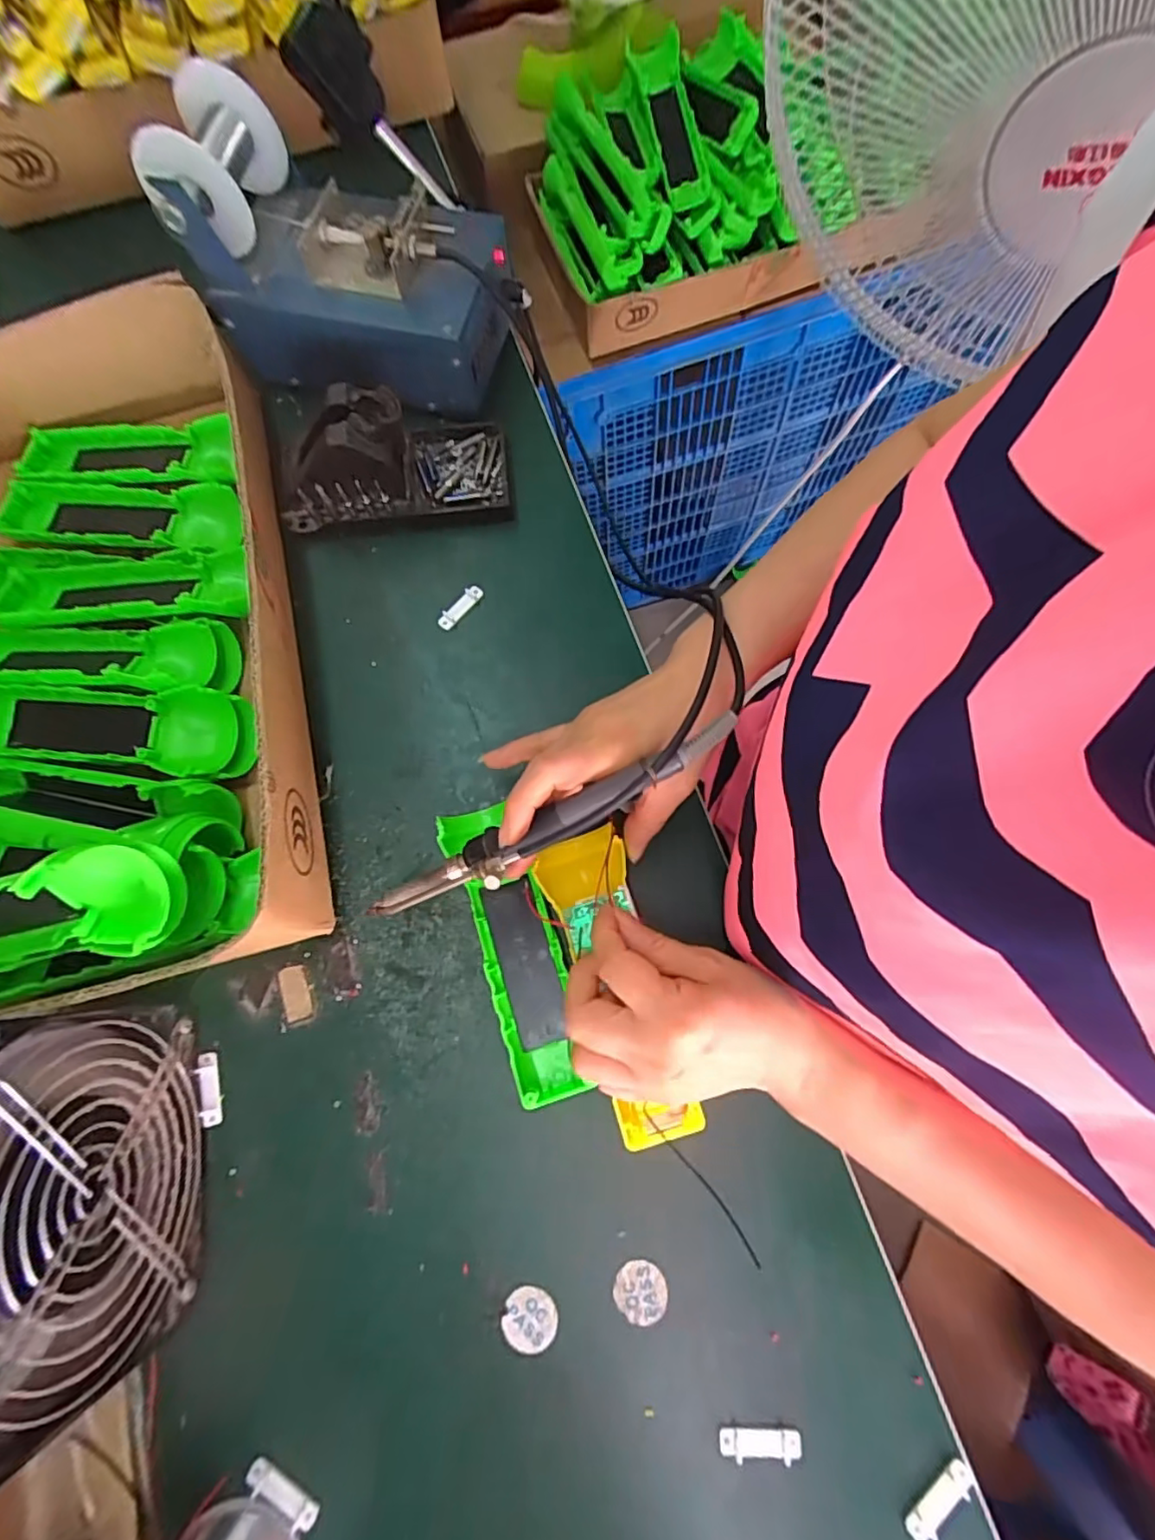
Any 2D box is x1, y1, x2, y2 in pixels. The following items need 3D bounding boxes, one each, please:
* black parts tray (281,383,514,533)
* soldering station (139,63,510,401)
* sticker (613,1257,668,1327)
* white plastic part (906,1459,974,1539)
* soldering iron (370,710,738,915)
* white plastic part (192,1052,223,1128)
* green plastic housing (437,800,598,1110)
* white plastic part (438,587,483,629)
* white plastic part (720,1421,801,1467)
[{"bbox_3d":[-0.125,-0.213,0.403,0.152,0.068,0.077,-5,75,1],"label":"black parts tray"},{"bbox_3d":[-0.154,-0.338,0.399,0.200,0.116,0.110,11,76,5],"label":"soldering station"},{"bbox_3d":[0.033,0.263,0.303,0.027,0.004,0.025,-1,75,2],"label":"sticker"},{"bbox_3d":[0.166,0.336,0.276,0.038,0.008,0.010,-39,78,-10],"label":"white plastic part"},{"bbox_3d":[-0.017,0.028,0.285,0.198,0.024,0.028,-27,75,14],"label":"soldering iron"},{"bbox_3d":[-0.203,0.176,0.332,0.009,0.005,0.036,-15,75,-2],"label":"white plastic part"},{"bbox_3d":[-0.034,0.097,0.340,0.043,0.026,0.162,-18,78,-5],"label":"green plastic housing"},{"bbox_3d":[-0.079,-0.111,0.409,0.010,0.006,0.038,42,78,11],"label":"white plastic part"},{"bbox_3d":[0.086,0.318,0.284,0.037,0.004,0.013,0,75,3],"label":"white plastic part"}]

